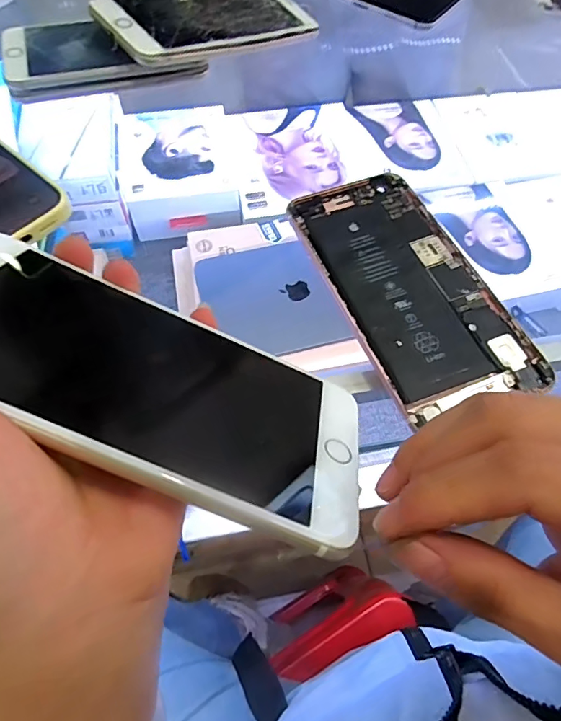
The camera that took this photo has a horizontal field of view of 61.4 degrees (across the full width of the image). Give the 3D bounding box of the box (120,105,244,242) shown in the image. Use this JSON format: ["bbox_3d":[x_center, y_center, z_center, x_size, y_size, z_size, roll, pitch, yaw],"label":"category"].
[{"bbox_3d":[-0.137,-0.252,0.622,0.147,0.057,0.190,-8,61,-6],"label":"box"}]

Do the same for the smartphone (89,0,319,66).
[{"bbox_3d":[-0.050,-0.247,0.338,0.152,0.007,0.080,-32,73,-27],"label":"smartphone"}]

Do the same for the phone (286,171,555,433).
[{"bbox_3d":[0.064,-0.043,0.250,0.077,0.007,0.150,-20,63,-12],"label":"phone"}]

